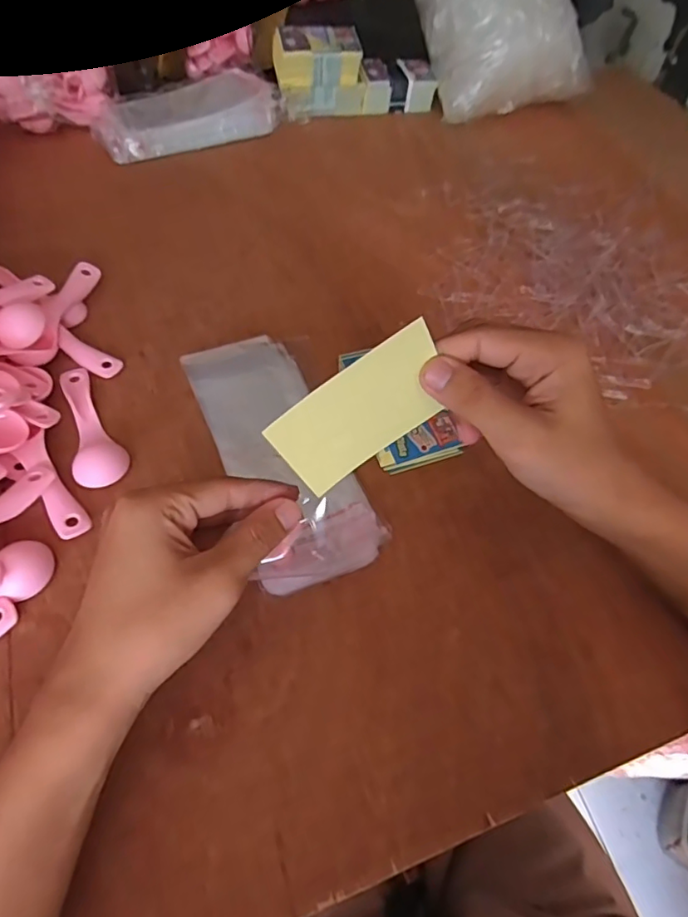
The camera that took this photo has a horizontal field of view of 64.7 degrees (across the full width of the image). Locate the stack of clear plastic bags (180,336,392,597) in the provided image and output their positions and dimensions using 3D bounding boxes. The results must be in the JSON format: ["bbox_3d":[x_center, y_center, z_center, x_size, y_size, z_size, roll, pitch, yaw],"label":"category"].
[{"bbox_3d":[-0.048,-0.009,0.397,0.087,0.010,0.215,-16,59,-15],"label":"stack of clear plastic bags"}]

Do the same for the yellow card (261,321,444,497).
[{"bbox_3d":[0.011,-0.023,0.274,0.090,0.052,0.006,-36,37,0],"label":"yellow card"}]

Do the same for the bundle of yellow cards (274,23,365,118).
[{"bbox_3d":[-0.029,-0.479,0.672,0.109,0.077,0.057,-11,58,-12],"label":"bundle of yellow cards"}]

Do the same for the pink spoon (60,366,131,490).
[{"bbox_3d":[-0.185,-0.027,0.392,0.034,0.009,0.114,-20,60,-18],"label":"pink spoon"}]

